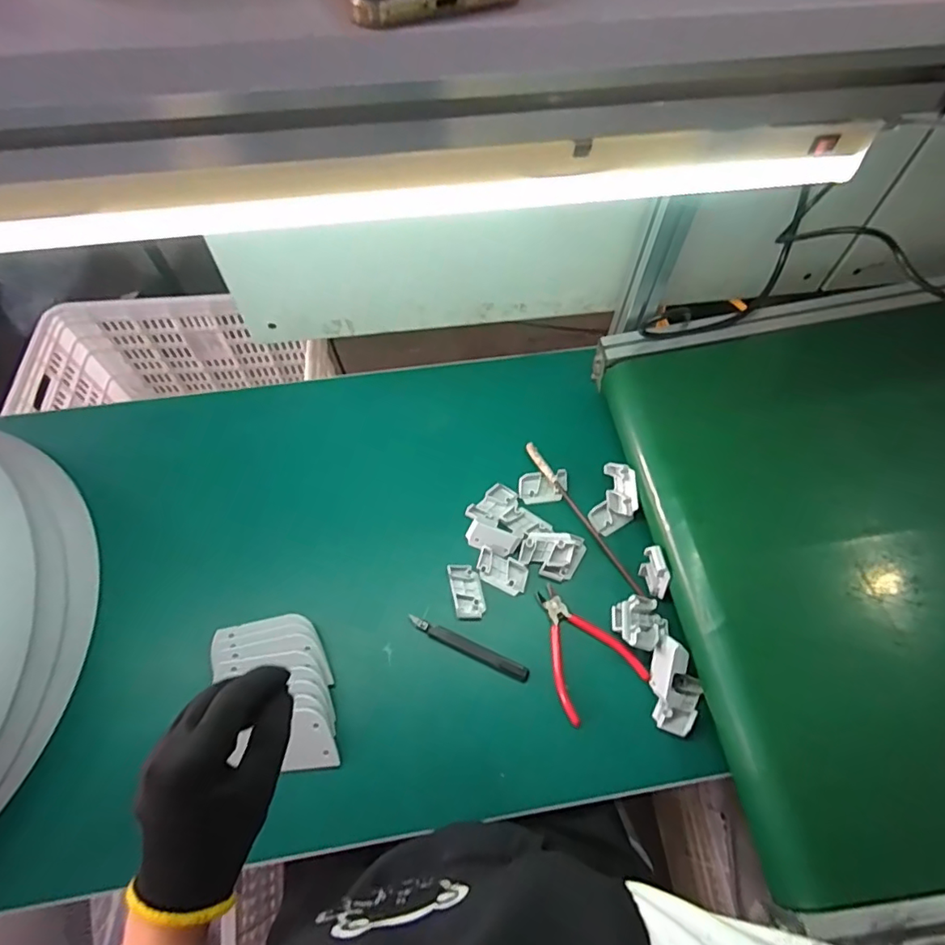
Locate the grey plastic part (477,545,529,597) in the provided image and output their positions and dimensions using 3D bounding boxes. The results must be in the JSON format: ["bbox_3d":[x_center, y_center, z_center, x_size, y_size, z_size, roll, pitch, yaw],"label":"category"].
[{"bbox_3d":[0.036,0.122,0.669,0.064,0.010,0.039,23,63,12],"label":"grey plastic part"}]

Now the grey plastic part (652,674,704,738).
[{"bbox_3d":[0.227,0.251,0.591,0.039,0.018,0.064,30,65,16],"label":"grey plastic part"}]

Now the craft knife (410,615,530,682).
[{"bbox_3d":[-0.004,0.200,0.623,0.144,0.015,0.017,23,63,12],"label":"craft knife"}]

